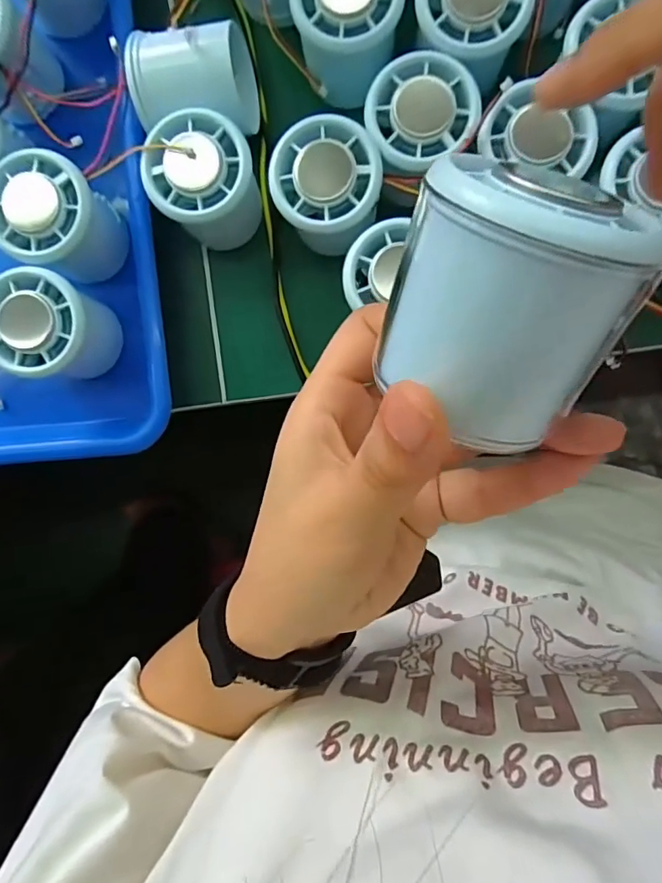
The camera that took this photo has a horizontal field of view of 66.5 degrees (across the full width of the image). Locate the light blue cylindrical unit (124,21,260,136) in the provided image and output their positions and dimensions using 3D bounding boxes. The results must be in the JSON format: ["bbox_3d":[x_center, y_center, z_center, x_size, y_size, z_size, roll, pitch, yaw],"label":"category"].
[{"bbox_3d":[-0.074,-0.192,0.277,0.063,0.046,0.052,1,91,3],"label":"light blue cylindrical unit"}]

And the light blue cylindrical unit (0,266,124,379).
[{"bbox_3d":[-0.154,-0.062,0.289,0.049,0.063,0.053,0,91,3],"label":"light blue cylindrical unit"}]

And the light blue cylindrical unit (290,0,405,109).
[{"bbox_3d":[0.009,-0.223,0.269,0.054,0.044,0.055,-8,90,3],"label":"light blue cylindrical unit"}]

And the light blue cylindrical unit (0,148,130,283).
[{"bbox_3d":[-0.149,-0.121,0.279,0.055,0.047,0.052,0,91,3],"label":"light blue cylindrical unit"}]

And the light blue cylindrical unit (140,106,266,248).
[{"bbox_3d":[-0.068,-0.142,0.287,0.053,0.059,0.054,0,91,3],"label":"light blue cylindrical unit"}]

